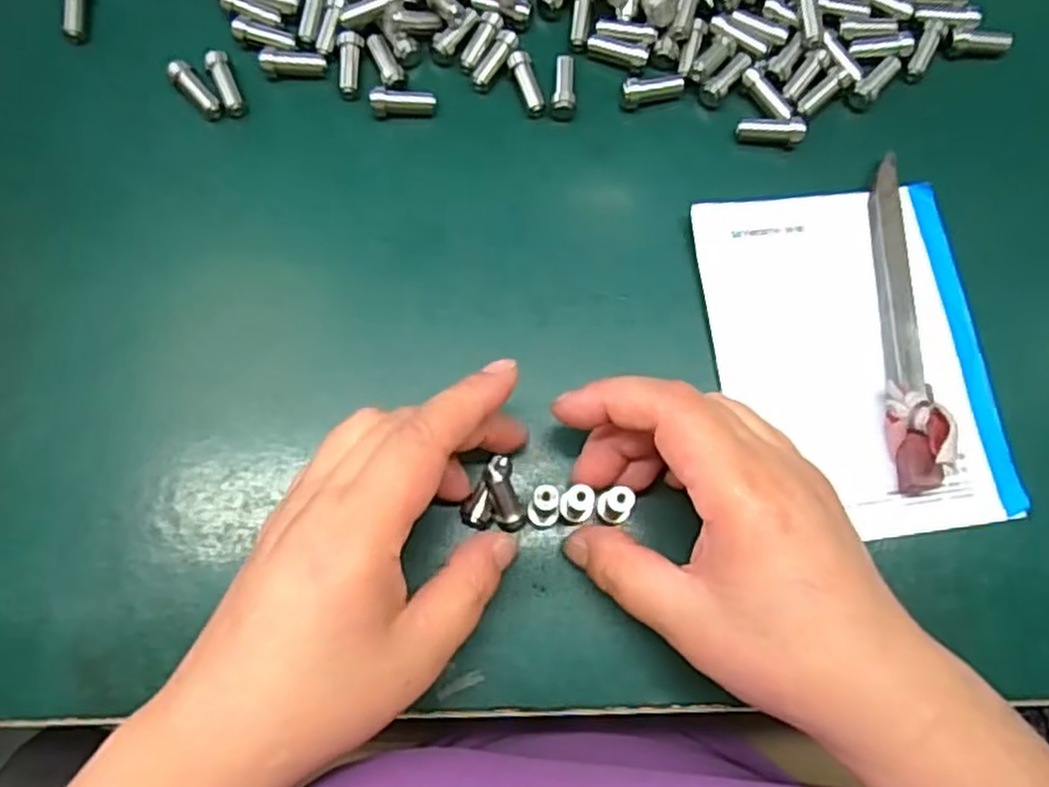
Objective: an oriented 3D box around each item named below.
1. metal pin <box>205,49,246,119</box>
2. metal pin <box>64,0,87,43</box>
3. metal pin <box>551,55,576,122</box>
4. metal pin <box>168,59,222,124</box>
[{"bbox_3d":[-0.125,-0.130,0.323,0.009,0.007,0.029,-22,78,-7],"label":"metal pin"},{"bbox_3d":[-0.193,-0.166,0.333,0.006,0.010,0.030,-9,76,-4],"label":"metal pin"},{"bbox_3d":[0.017,-0.131,0.329,0.010,0.008,0.028,5,76,-1],"label":"metal pin"},{"bbox_3d":[-0.137,-0.126,0.322,0.009,0.007,0.028,-41,81,-10],"label":"metal pin"}]

